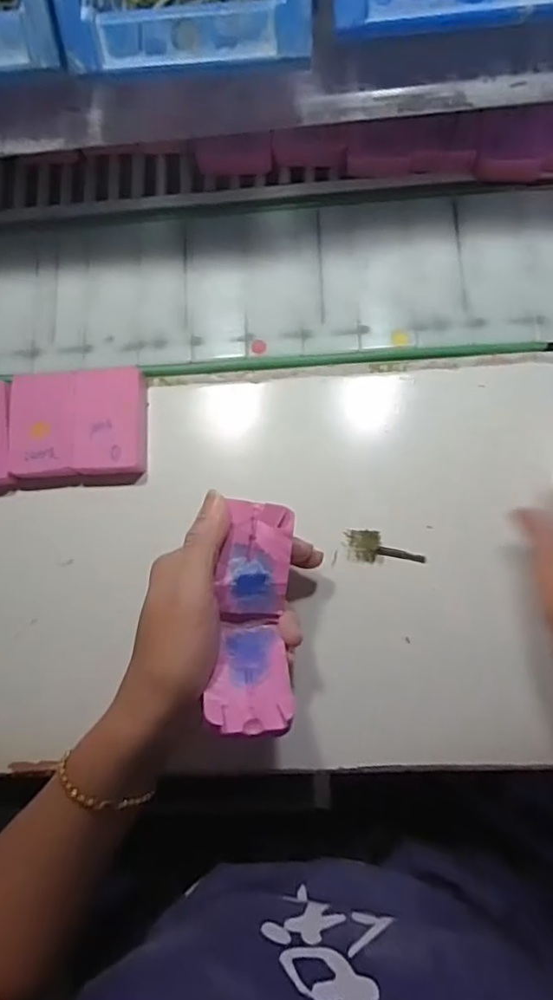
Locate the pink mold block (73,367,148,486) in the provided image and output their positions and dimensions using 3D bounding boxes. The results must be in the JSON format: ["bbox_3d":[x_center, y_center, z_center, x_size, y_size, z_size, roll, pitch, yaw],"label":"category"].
[{"bbox_3d":[-0.112,-0.051,0.399,0.045,0.016,0.077,-4,79,4],"label":"pink mold block"}]

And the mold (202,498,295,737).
[{"bbox_3d":[-0.010,0.062,0.324,0.041,0.045,0.118,2,77,5],"label":"mold"}]

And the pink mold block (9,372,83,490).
[{"bbox_3d":[-0.156,-0.048,0.402,0.045,0.017,0.076,-6,78,4],"label":"pink mold block"}]

